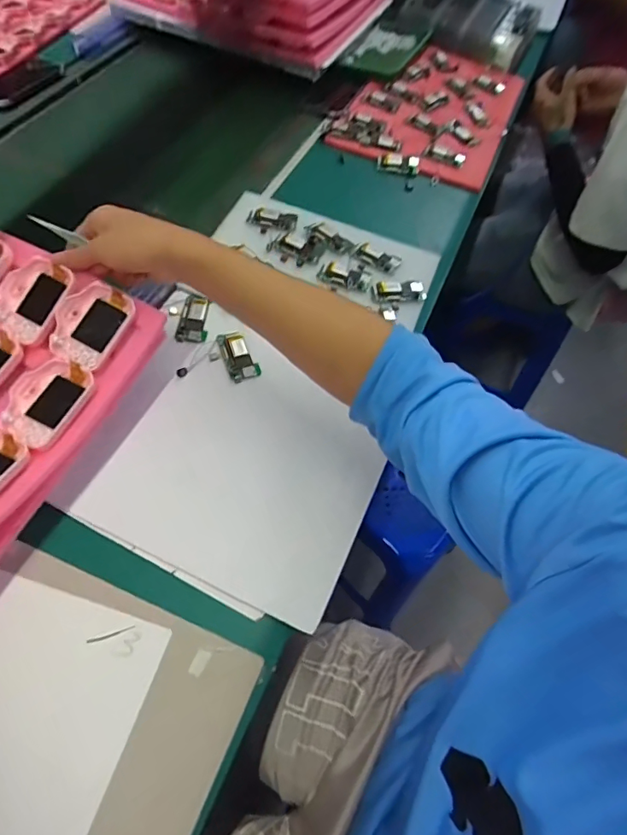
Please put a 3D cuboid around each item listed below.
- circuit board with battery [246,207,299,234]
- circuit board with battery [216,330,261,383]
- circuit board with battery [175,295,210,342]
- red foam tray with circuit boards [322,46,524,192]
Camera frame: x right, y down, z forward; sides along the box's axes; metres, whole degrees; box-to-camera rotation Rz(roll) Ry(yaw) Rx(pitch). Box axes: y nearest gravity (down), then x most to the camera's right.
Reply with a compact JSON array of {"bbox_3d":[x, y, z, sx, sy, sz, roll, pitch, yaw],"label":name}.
[{"bbox_3d":[-0.061,-0.290,0.706,0.074,0.007,0.048,16,61,5],"label":"circuit board with battery"},{"bbox_3d":[-0.094,-0.078,0.589,0.036,0.006,0.071,-21,64,-15],"label":"circuit board with battery"},{"bbox_3d":[-0.154,-0.128,0.612,0.037,0.007,0.068,0,61,-4],"label":"circuit board with battery"},{"bbox_3d":[0.227,-0.597,0.905,0.282,0.022,0.440,22,62,8],"label":"red foam tray with circuit boards"}]

